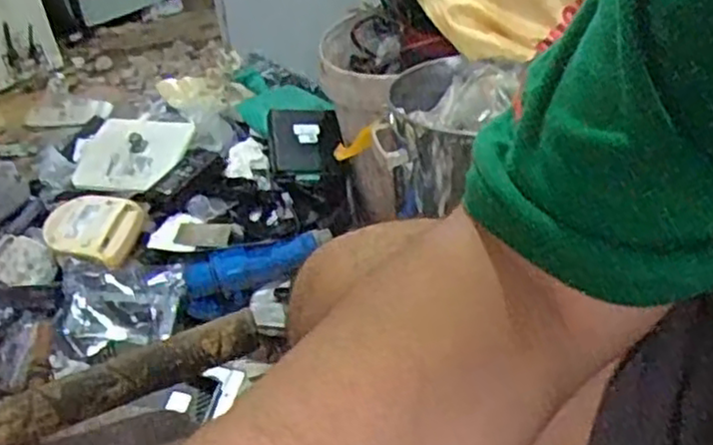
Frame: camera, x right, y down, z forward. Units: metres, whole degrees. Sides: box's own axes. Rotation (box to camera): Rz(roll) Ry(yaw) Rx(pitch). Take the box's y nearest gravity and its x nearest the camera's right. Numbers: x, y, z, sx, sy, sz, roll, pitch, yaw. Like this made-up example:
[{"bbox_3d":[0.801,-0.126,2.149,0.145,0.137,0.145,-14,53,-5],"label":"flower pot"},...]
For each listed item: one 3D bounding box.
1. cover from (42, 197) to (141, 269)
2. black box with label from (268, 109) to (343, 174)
[{"bbox_3d":[-0.419,0.003,1.151,0.150,0.028,0.115,17,65,9],"label":"cover"},{"bbox_3d":[-0.088,-0.143,1.251,0.129,0.109,0.020,-8,11,-32],"label":"black box with label"}]

